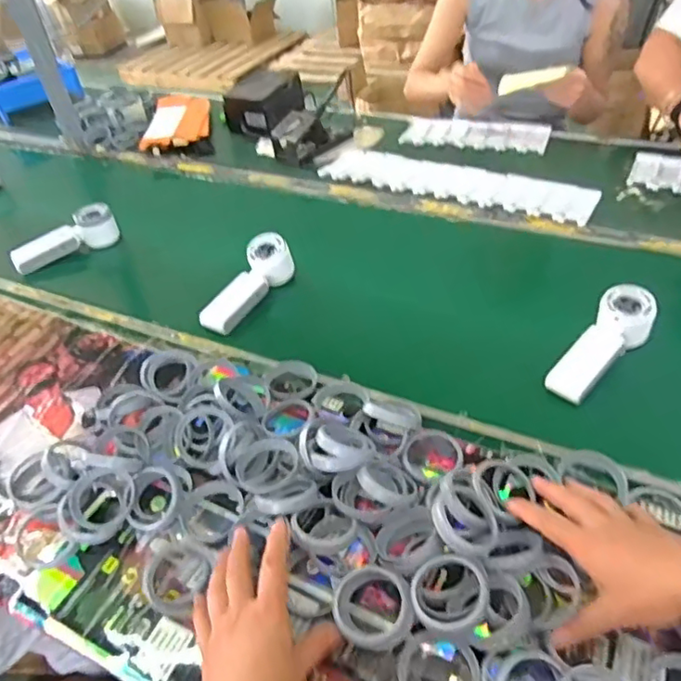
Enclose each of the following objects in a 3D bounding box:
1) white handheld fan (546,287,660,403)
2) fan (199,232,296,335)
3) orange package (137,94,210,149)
[{"bbox_3d":[0.300,0.007,0.665,0.058,0.032,0.168,33,69,35],"label":"white handheld fan"},{"bbox_3d":[-0.128,-0.073,0.807,0.055,0.054,0.164,23,63,28],"label":"fan"},{"bbox_3d":[-0.353,-0.483,1.261,0.128,0.025,0.243,-7,43,-1],"label":"orange package"}]

